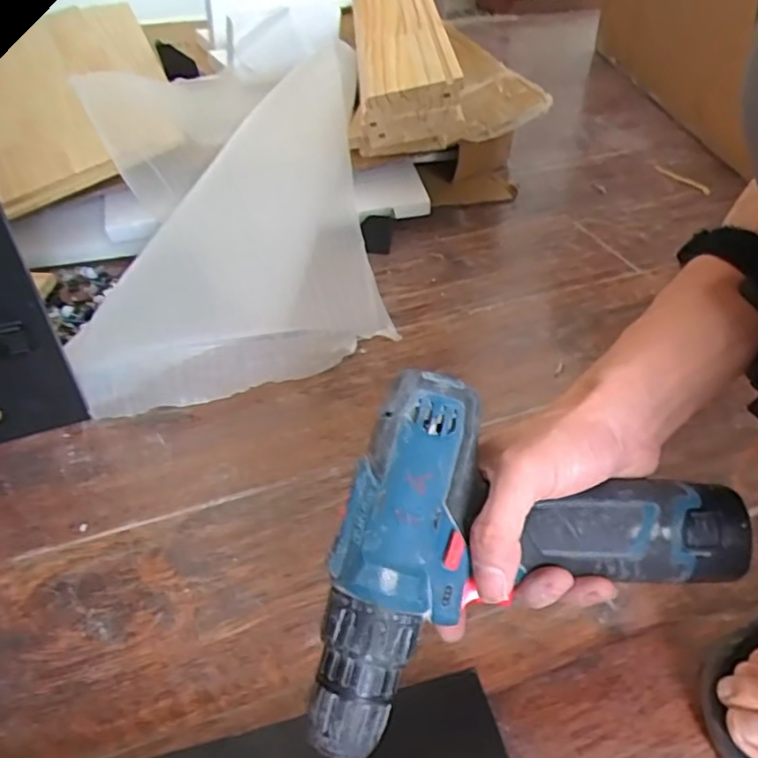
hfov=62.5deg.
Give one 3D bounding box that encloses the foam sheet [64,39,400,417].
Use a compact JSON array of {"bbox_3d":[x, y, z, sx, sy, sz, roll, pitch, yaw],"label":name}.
[{"bbox_3d":[-0.166,-0.214,0.731,0.298,0.191,0.525,-6,42,-7],"label":"foam sheet"}]

